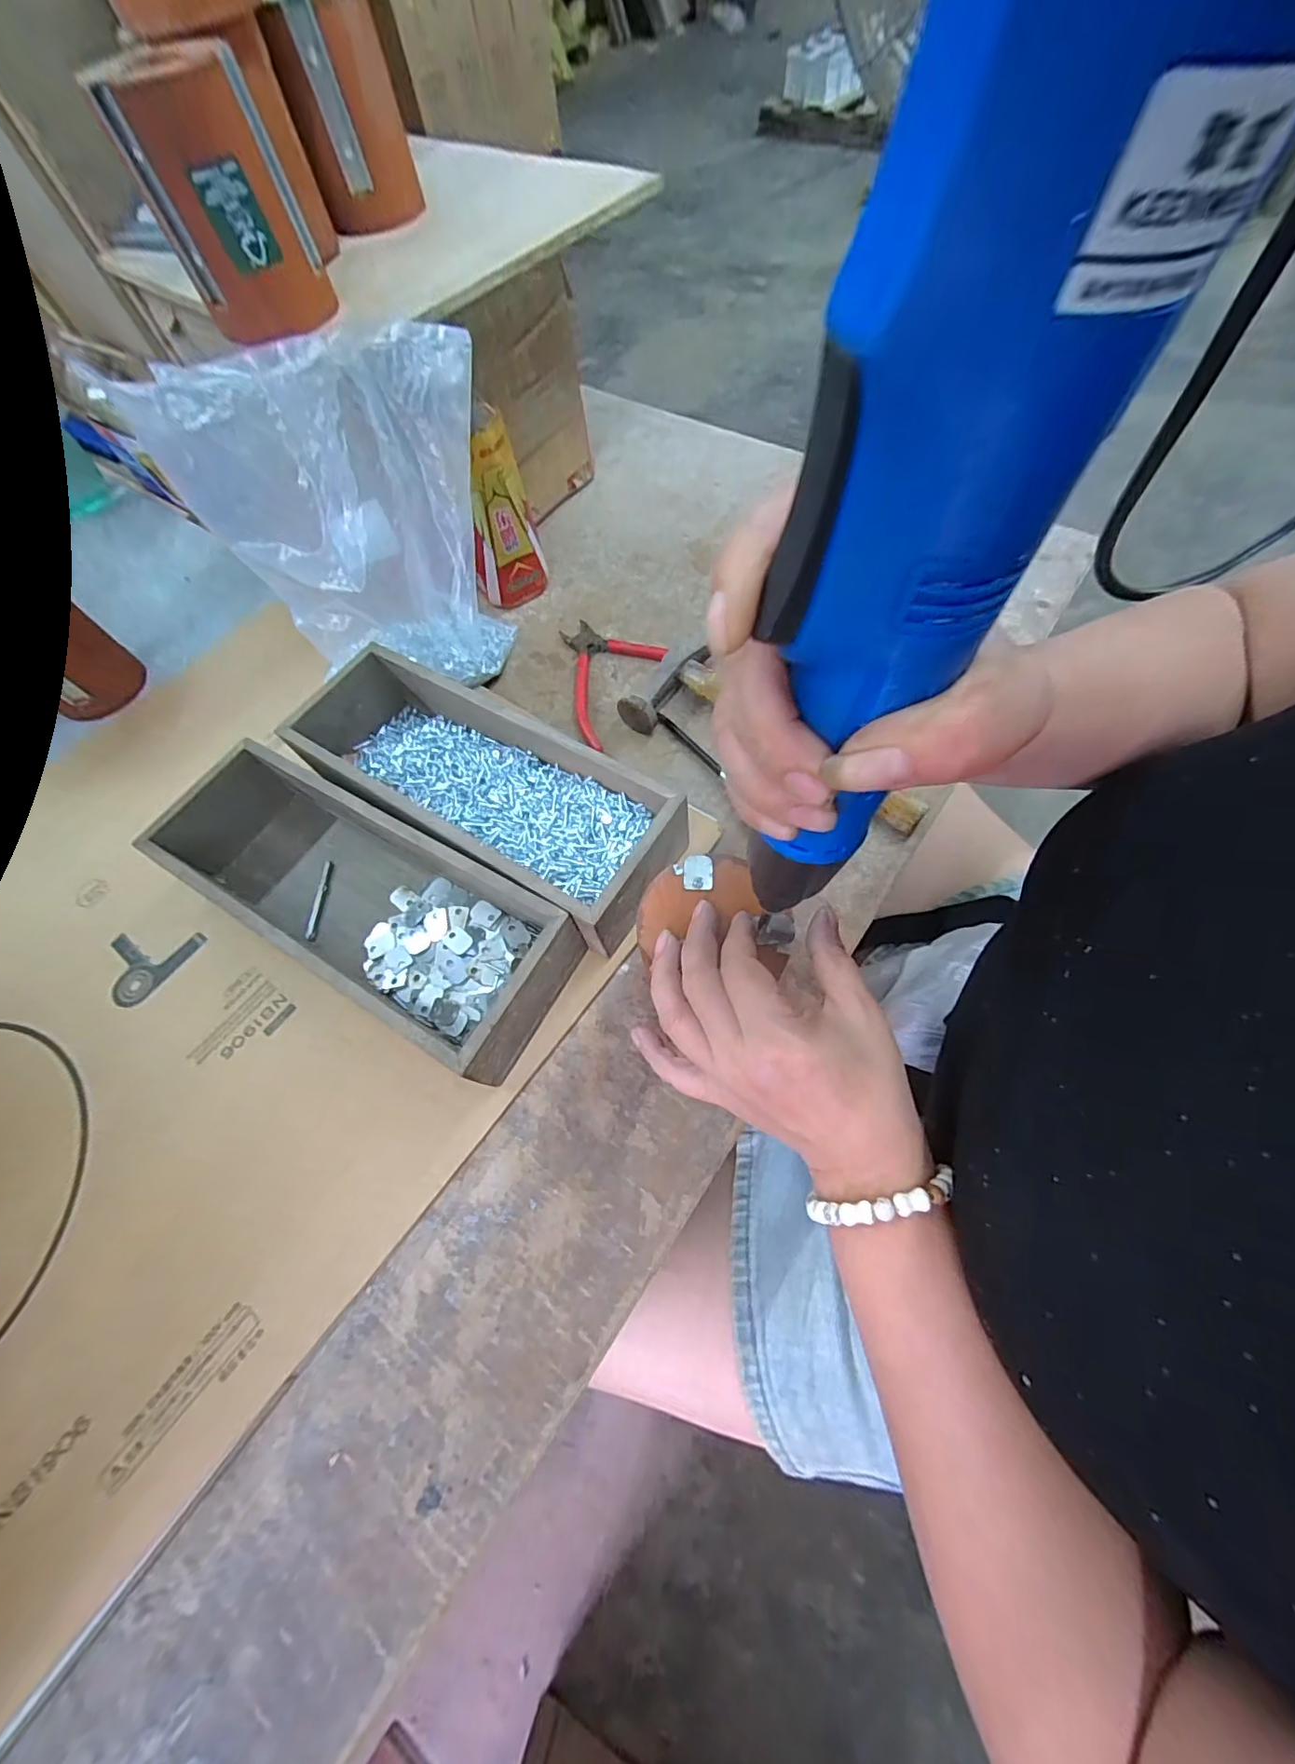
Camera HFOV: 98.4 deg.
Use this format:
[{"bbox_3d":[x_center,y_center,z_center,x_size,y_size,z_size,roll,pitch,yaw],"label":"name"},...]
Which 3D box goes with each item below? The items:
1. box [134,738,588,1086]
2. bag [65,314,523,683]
[{"bbox_3d":[-0.189,0.008,0.364,0.292,0.072,0.100,27,69,15],"label":"box"},{"bbox_3d":[-0.192,-0.239,0.408,0.195,0.208,0.093,-22,65,-7],"label":"bag"}]

